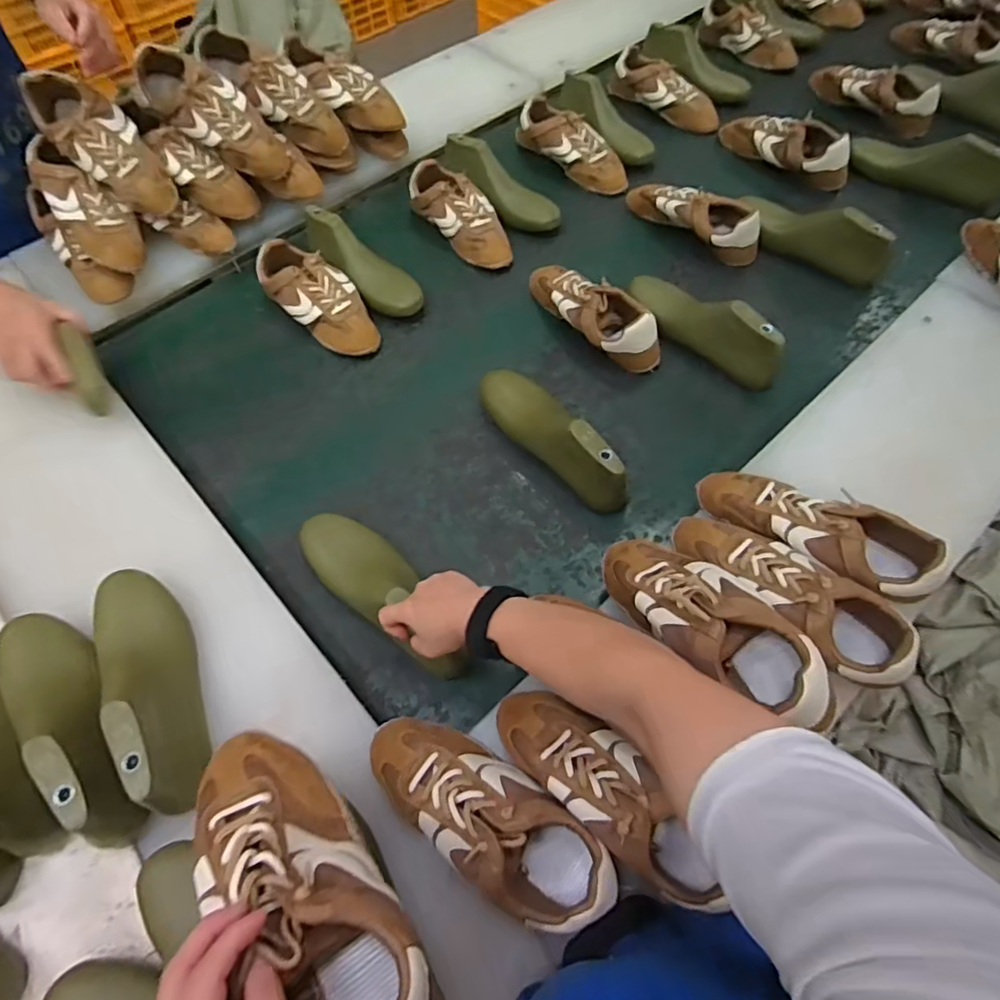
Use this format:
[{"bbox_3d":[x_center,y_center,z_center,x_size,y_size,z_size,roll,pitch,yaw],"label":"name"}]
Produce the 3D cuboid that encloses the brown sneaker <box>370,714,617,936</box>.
[{"bbox_3d":[-0.016,0.273,0.517,0.235,0.076,0.092,35,68,19],"label":"brown sneaker"}]

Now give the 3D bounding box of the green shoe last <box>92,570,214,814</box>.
[{"bbox_3d":[-0.350,0.171,0.582,0.077,0.086,0.271,-33,65,-15],"label":"green shoe last"}]

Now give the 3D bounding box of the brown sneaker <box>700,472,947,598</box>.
[{"bbox_3d":[0.344,0.030,0.650,0.246,0.083,0.090,26,65,15],"label":"brown sneaker"}]

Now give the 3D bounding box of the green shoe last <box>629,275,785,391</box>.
[{"bbox_3d":[0.284,-0.258,0.844,0.261,0.091,0.070,31,65,19],"label":"green shoe last"}]

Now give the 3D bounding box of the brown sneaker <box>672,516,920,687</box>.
[{"bbox_3d":[0.294,0.095,0.613,0.237,0.080,0.099,31,67,17],"label":"brown sneaker"}]

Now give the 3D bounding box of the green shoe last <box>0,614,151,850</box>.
[{"bbox_3d":[-0.420,0.201,0.566,0.269,0.089,0.074,40,69,20],"label":"green shoe last"}]

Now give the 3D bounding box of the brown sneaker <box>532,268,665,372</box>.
[{"bbox_3d":[0.139,-0.287,0.884,0.087,0.079,0.247,-32,63,-16],"label":"brown sneaker"}]

